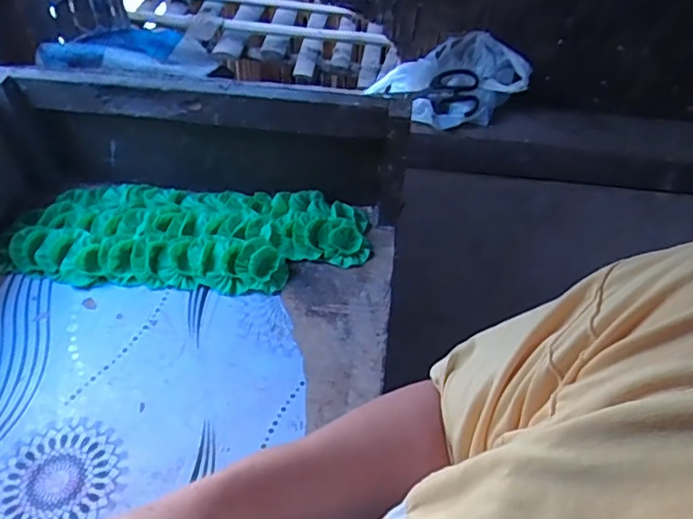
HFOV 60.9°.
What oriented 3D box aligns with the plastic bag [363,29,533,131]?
[{"bbox_3d":[0.144,-0.258,0.854,0.216,0.101,0.080,8,47,4],"label":"plastic bag"}]

